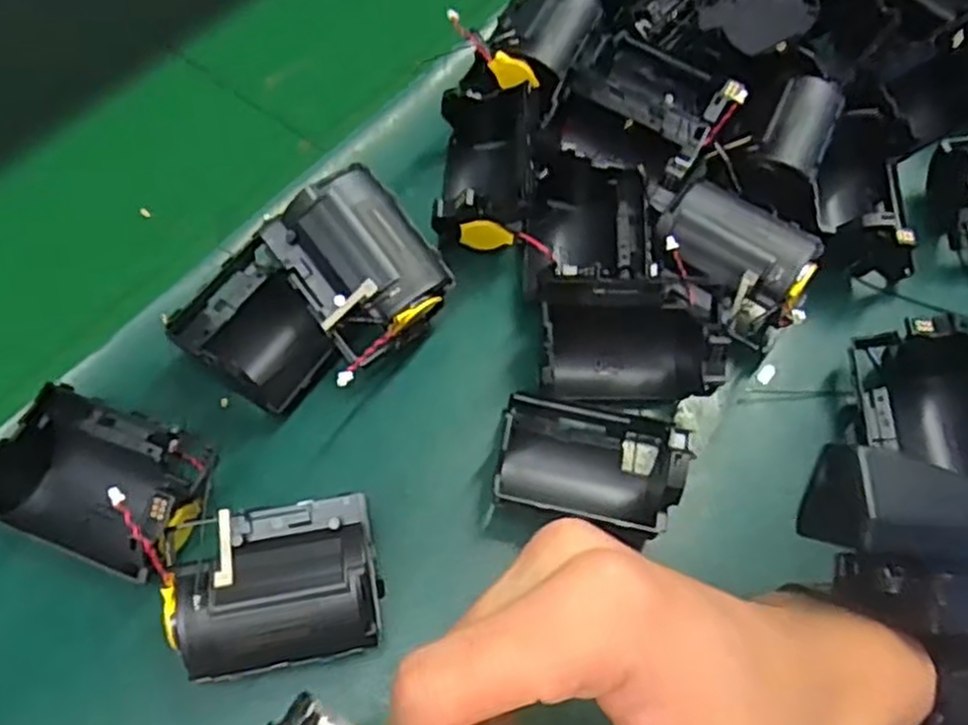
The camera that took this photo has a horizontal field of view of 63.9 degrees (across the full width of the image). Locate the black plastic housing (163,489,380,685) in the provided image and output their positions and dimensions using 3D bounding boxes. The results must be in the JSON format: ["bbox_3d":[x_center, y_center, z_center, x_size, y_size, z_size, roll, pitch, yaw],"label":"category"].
[{"bbox_3d":[-0.071,0.080,0.274,0.067,0.044,0.053,-9,63,-6],"label":"black plastic housing"}]

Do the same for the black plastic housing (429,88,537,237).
[{"bbox_3d":[0.001,-0.094,0.364,0.044,0.034,0.082,5,63,-1],"label":"black plastic housing"}]

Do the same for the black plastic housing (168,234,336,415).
[{"bbox_3d":[-0.090,-0.011,0.324,0.051,0.033,0.054,32,66,12],"label":"black plastic housing"}]

